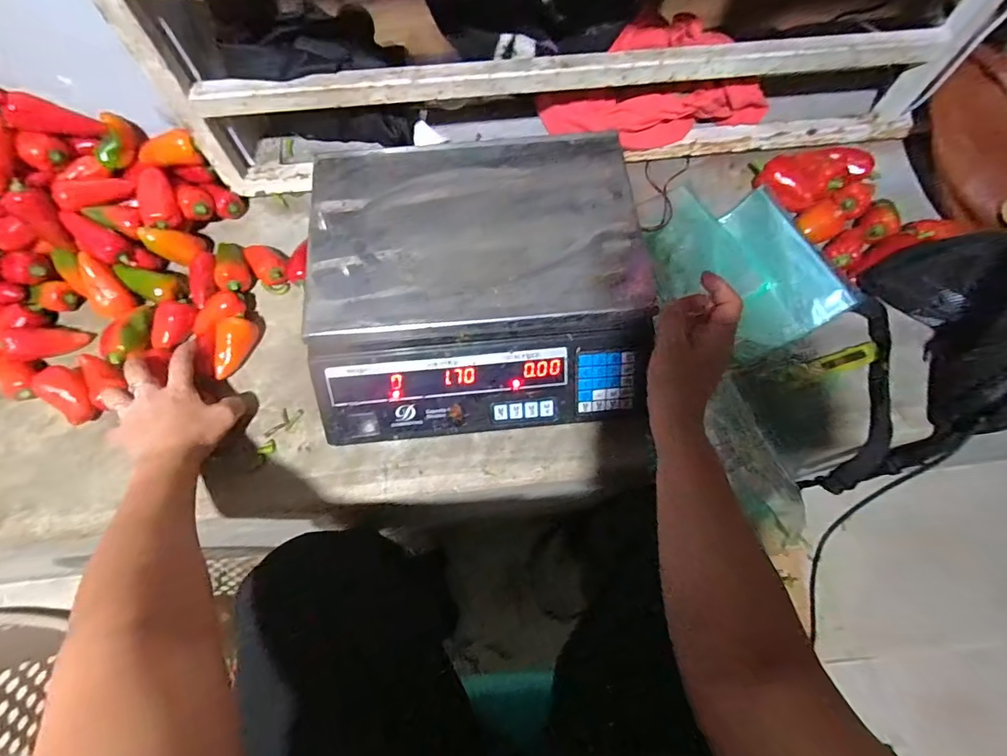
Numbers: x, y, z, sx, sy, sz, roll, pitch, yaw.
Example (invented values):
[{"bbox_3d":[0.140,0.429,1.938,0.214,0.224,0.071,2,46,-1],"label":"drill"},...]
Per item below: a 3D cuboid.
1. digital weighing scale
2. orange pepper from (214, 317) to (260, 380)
[{"bbox_3d":[-0.026,-0.099,0.510,0.325,0.117,0.295,-5,70,-2],"label":"digital weighing scale"},{"bbox_3d":[-0.304,-0.034,0.529,0.031,0.031,0.068,6,69,2],"label":"orange pepper"}]

